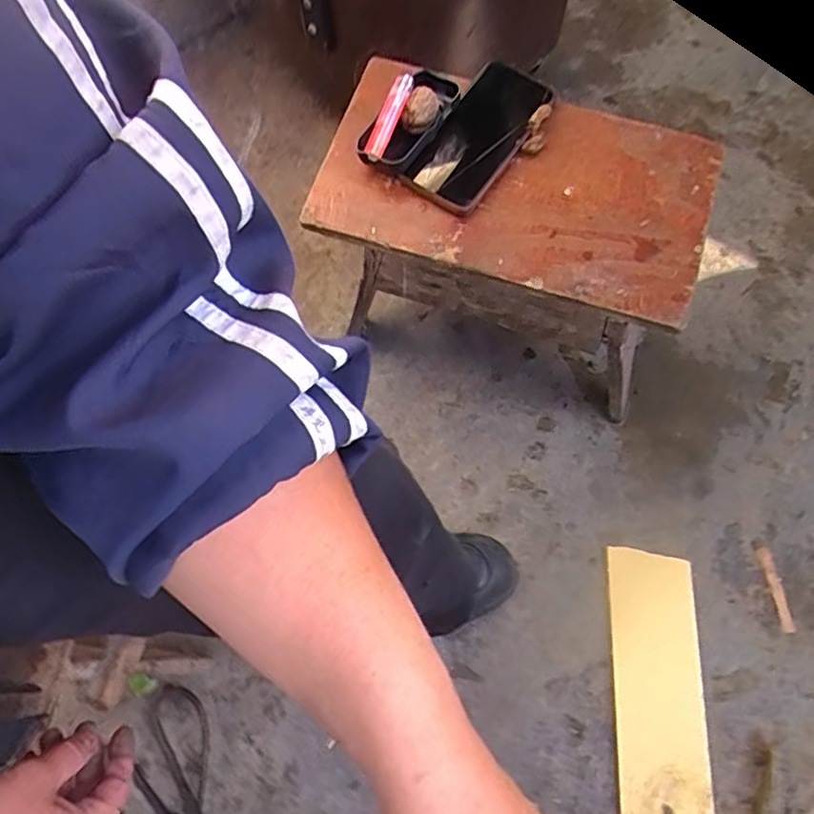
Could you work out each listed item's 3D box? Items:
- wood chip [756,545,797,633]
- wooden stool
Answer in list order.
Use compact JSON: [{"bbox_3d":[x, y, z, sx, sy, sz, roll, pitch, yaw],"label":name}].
[{"bbox_3d":[0.387,0.191,0.654,0.015,0.006,0.086,-8,69,0],"label":"wood chip"},{"bbox_3d":[0.100,-0.163,0.659,0.343,0.263,0.205,16,71,9],"label":"wooden stool"}]

